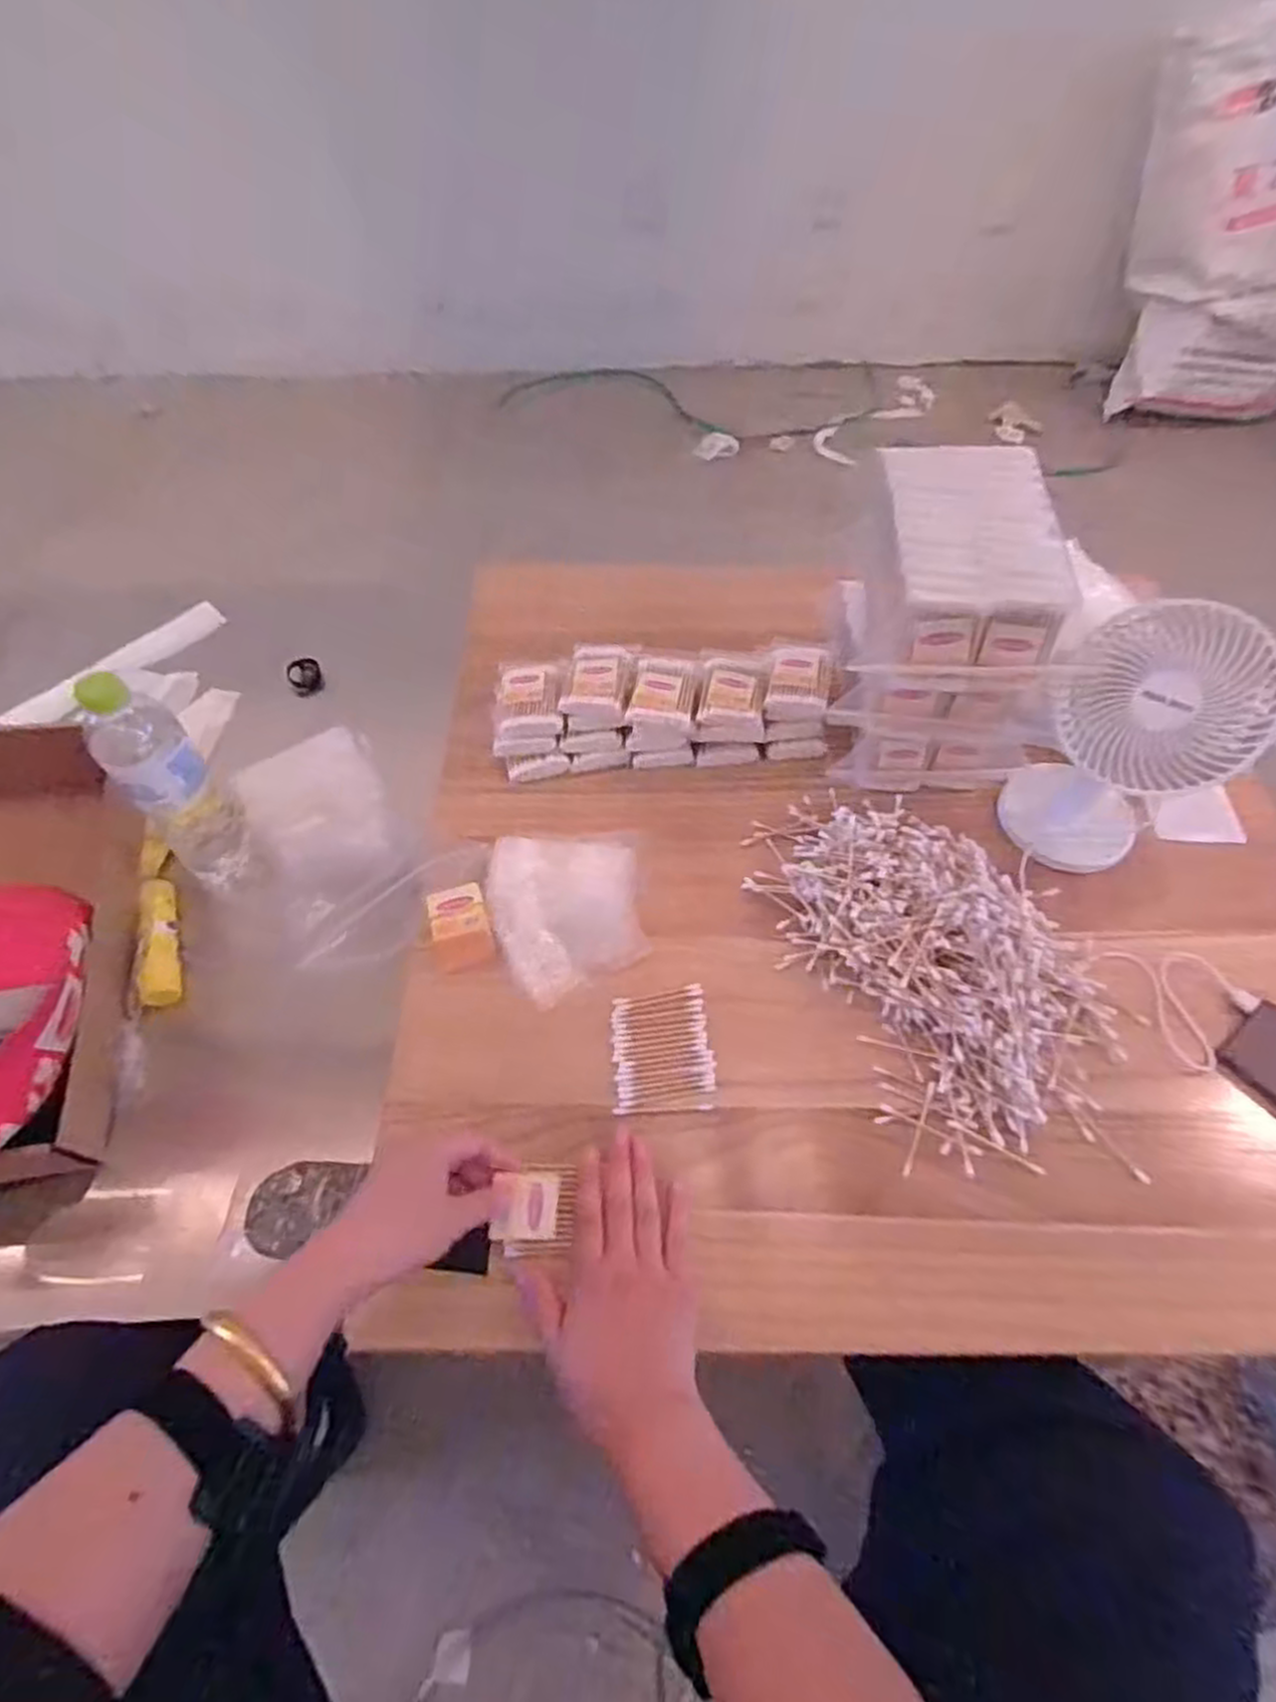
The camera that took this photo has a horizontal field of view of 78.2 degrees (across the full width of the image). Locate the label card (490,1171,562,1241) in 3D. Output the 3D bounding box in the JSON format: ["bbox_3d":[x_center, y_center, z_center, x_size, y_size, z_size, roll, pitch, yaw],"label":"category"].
[{"bbox_3d":[-0.073,0.235,0.519,0.043,0.006,0.040,9,70,-19],"label":"label card"}]

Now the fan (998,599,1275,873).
[{"bbox_3d":[0.385,-0.079,0.619,0.139,0.216,0.089,27,60,16],"label":"fan"}]

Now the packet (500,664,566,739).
[{"bbox_3d":[-0.100,-0.145,0.737,0.061,0.021,0.082,-2,57,-2],"label":"packet"}]

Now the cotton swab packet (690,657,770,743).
[{"bbox_3d":[0.086,-0.137,0.729,0.064,0.033,0.071,5,57,2],"label":"cotton swab packet"}]

